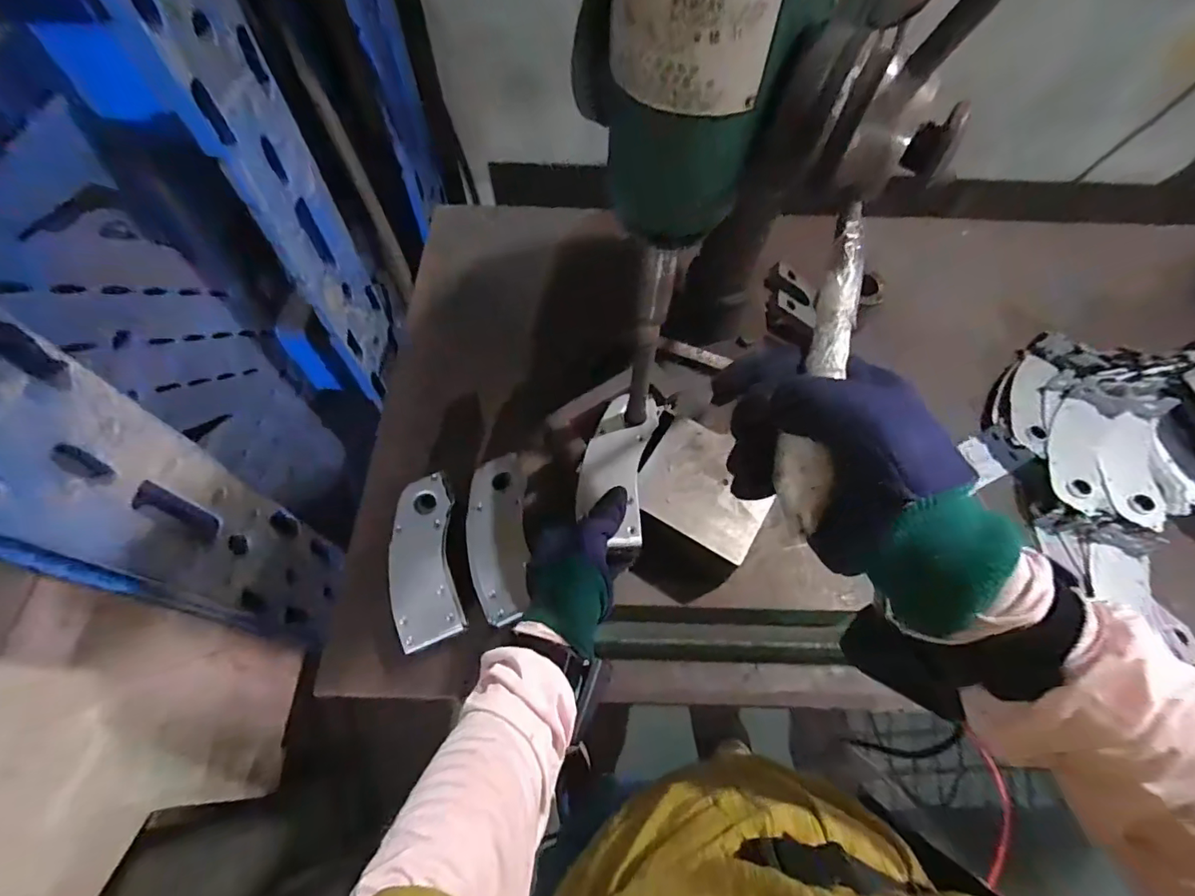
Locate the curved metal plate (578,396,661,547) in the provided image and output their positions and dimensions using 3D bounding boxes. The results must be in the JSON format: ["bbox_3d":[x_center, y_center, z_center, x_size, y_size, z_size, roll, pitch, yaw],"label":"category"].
[{"bbox_3d":[0.019,0.018,0.525,0.068,0.012,0.161,7,62,3],"label":"curved metal plate"}]

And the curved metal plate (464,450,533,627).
[{"bbox_3d":[-0.108,0.097,0.570,0.068,0.024,0.175,-9,64,-5],"label":"curved metal plate"}]

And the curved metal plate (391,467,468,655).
[{"bbox_3d":[-0.185,0.116,0.555,0.068,0.025,0.175,-10,64,-6],"label":"curved metal plate"}]

